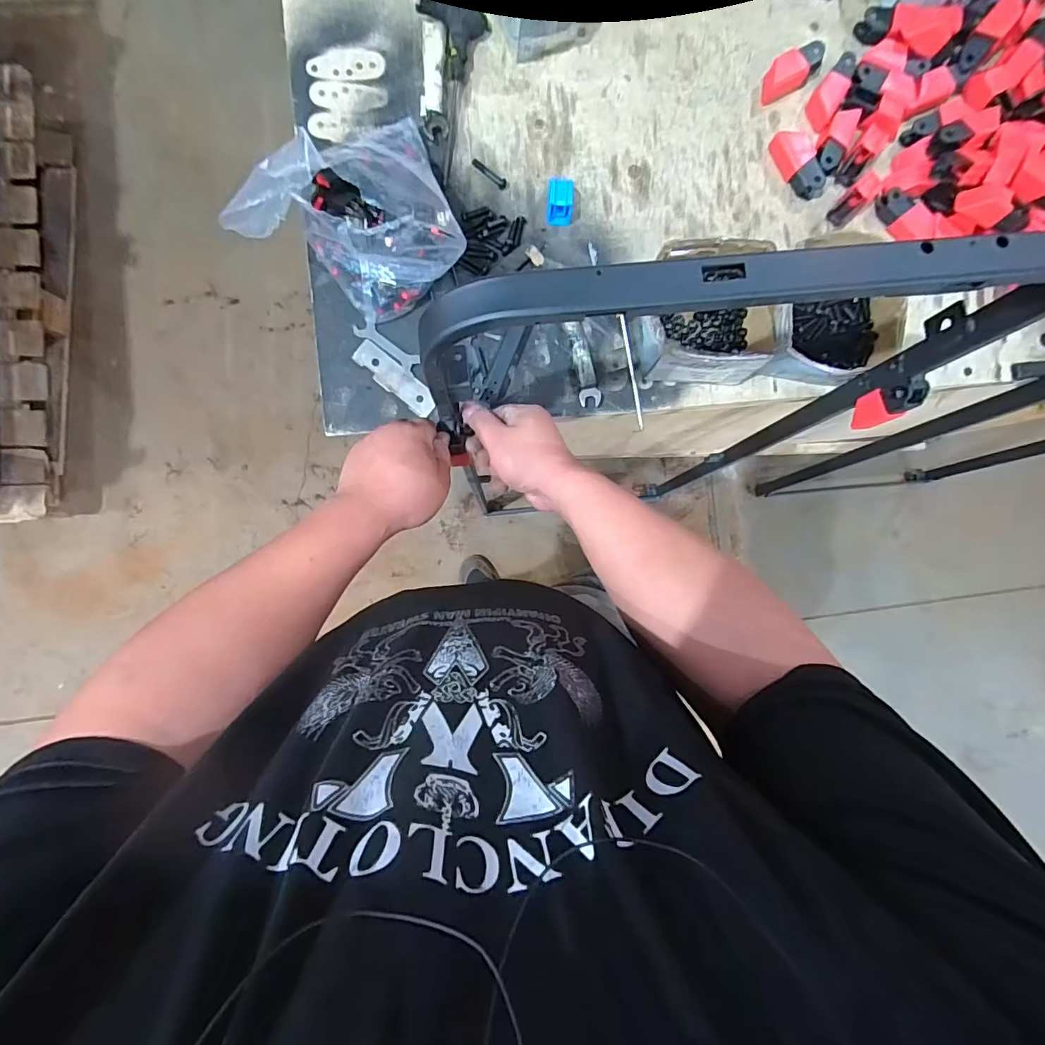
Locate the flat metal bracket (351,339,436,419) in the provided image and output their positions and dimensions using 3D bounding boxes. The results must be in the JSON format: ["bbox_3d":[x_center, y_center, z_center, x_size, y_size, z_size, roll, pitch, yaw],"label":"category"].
[{"bbox_3d":[-0.161,-0.182,0.622,0.117,0.006,0.036,41,91,-4],"label":"flat metal bracket"}]

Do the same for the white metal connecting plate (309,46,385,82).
[{"bbox_3d":[-0.222,-0.578,0.616,0.093,0.005,0.041,-6,91,-3],"label":"white metal connecting plate"}]

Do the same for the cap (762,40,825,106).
[{"bbox_3d":[0.353,-0.589,0.636,0.092,0.024,0.038,-32,92,-2],"label":"cap"}]

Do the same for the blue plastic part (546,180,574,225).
[{"bbox_3d":[0.048,-0.405,0.616,0.029,0.037,0.039,-1,90,-3],"label":"blue plastic part"}]

